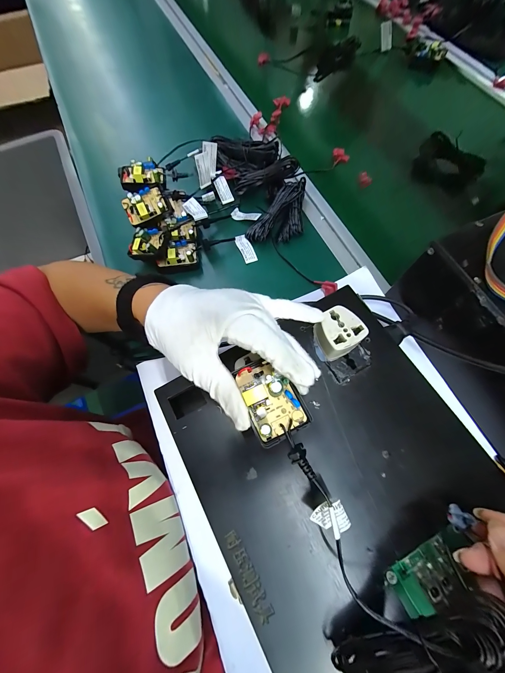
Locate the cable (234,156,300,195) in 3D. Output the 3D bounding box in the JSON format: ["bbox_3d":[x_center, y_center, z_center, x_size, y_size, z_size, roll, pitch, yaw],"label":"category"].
[{"bbox_3d":[0.019,-0.229,0.363,0.093,0.026,0.017,-9,65,19],"label":"cable"}]

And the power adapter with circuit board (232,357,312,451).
[{"bbox_3d":[0.012,0.042,0.179,0.038,0.016,0.057,-27,68,-10],"label":"power adapter with circuit board"}]

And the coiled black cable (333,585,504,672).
[{"bbox_3d":[0.098,0.182,0.148,0.111,0.019,0.022,-44,69,19],"label":"coiled black cable"}]

